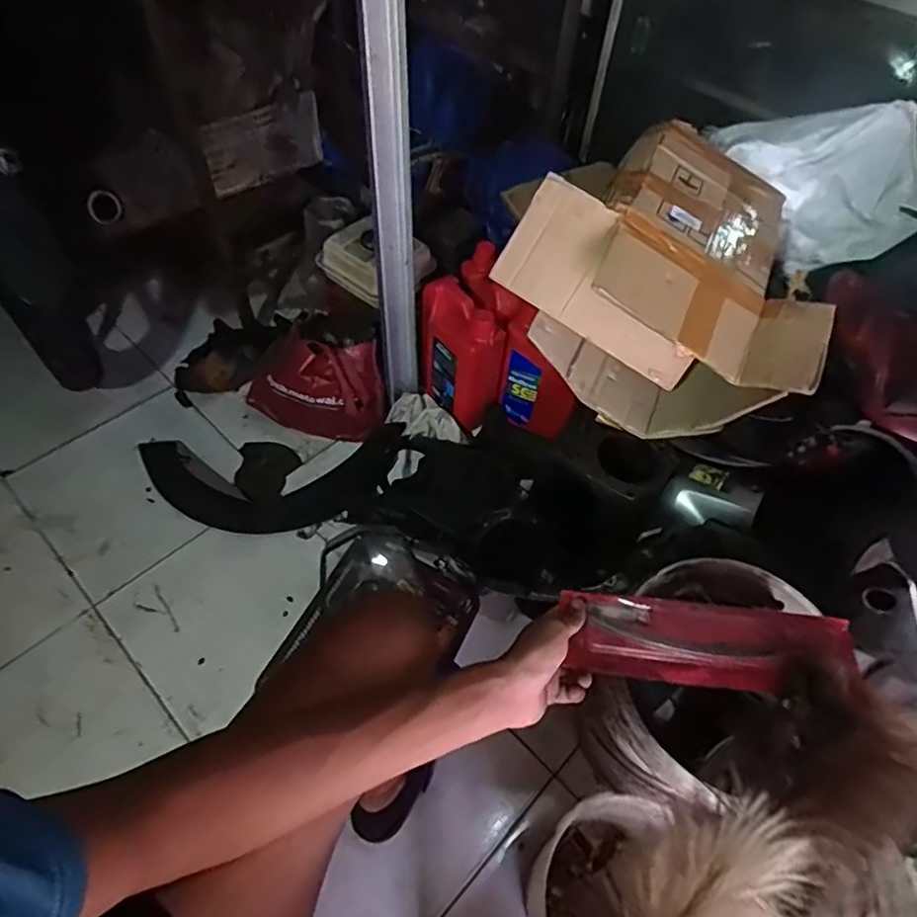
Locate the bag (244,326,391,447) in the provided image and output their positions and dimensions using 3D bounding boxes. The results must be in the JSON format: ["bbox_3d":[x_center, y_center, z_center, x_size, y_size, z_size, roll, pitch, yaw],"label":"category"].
[{"bbox_3d":[-0.319,-0.178,1.347,0.301,0.230,0.148,13,54,5],"label":"bag"}]

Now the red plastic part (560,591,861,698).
[{"bbox_3d":[0.240,0.171,0.571,0.245,0.035,0.084,1,53,5],"label":"red plastic part"}]

